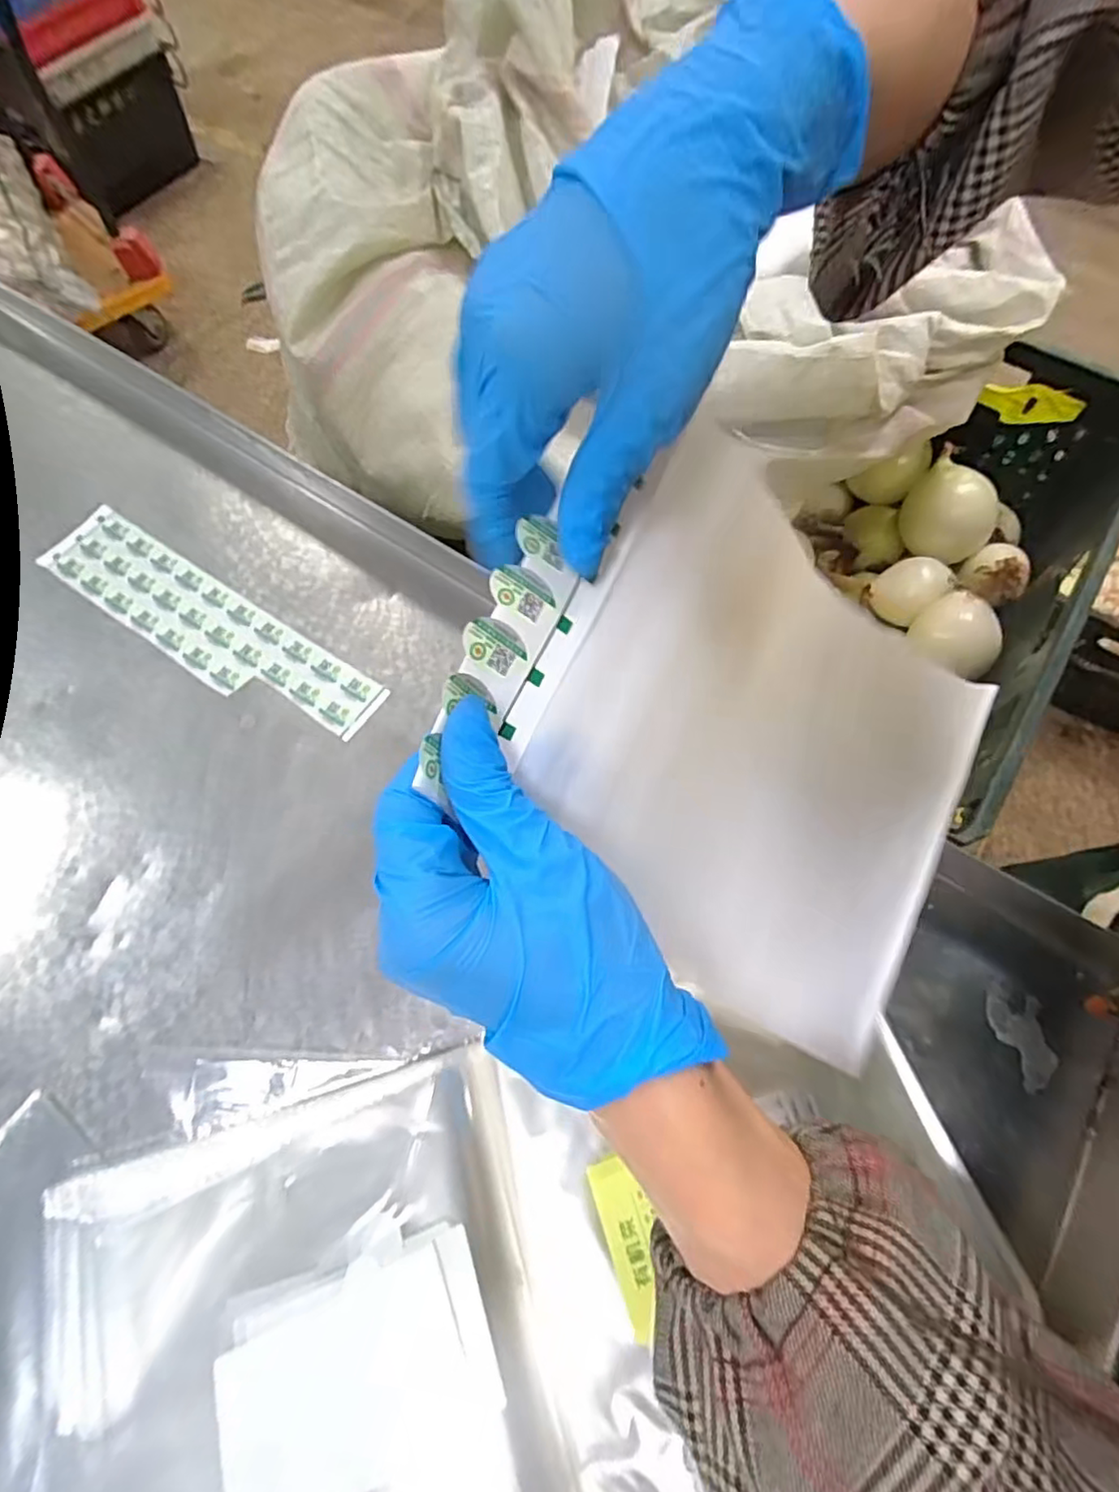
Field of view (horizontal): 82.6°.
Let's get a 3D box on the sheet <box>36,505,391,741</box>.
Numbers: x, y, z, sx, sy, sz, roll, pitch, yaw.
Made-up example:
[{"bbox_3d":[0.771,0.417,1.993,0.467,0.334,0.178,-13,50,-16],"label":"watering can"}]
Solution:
[{"bbox_3d":[-0.250,-0.087,0.447,0.292,0.004,0.064,32,73,15],"label":"sheet"}]

